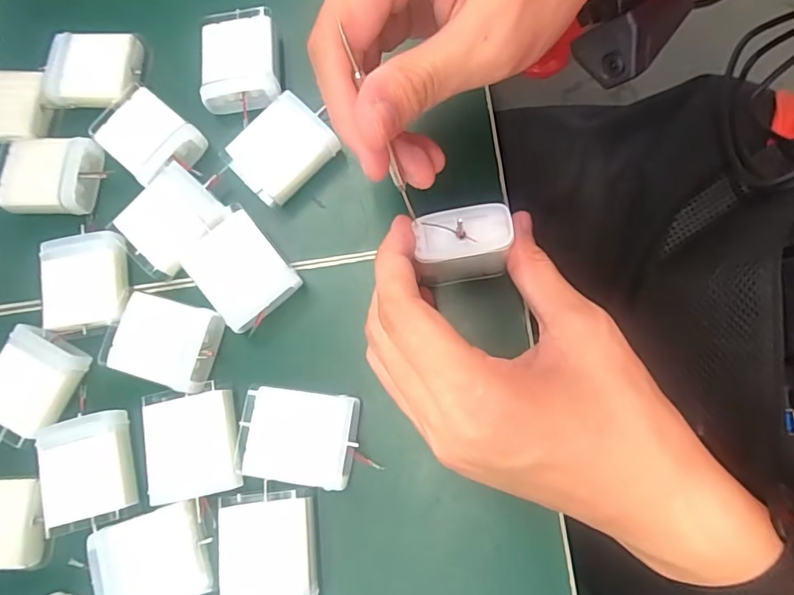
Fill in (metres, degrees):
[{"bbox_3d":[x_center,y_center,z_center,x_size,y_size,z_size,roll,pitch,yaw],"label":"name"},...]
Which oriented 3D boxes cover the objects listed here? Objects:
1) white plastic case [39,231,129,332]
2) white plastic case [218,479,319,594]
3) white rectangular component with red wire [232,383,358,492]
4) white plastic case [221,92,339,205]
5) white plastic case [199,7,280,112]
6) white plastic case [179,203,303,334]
[{"bbox_3d":[-0.162,-0.008,0.278,0.046,0.013,0.047,-7,77,8],"label":"white plastic case"},{"bbox_3d":[-0.058,0.113,0.240,0.043,0.017,0.050,-8,77,8],"label":"white plastic case"},{"bbox_3d":[-0.046,0.065,0.251,0.054,0.014,0.041,5,79,11],"label":"white rectangular component with red wire"},{"bbox_3d":[-0.060,-0.077,0.285,0.050,0.019,0.044,-43,75,-1],"label":"white plastic case"},{"bbox_3d":[-0.087,-0.131,0.300,0.041,0.023,0.052,-8,77,8],"label":"white plastic case"},{"bbox_3d":[-0.078,-0.012,0.268,0.041,0.022,0.051,-42,75,-1],"label":"white plastic case"}]

